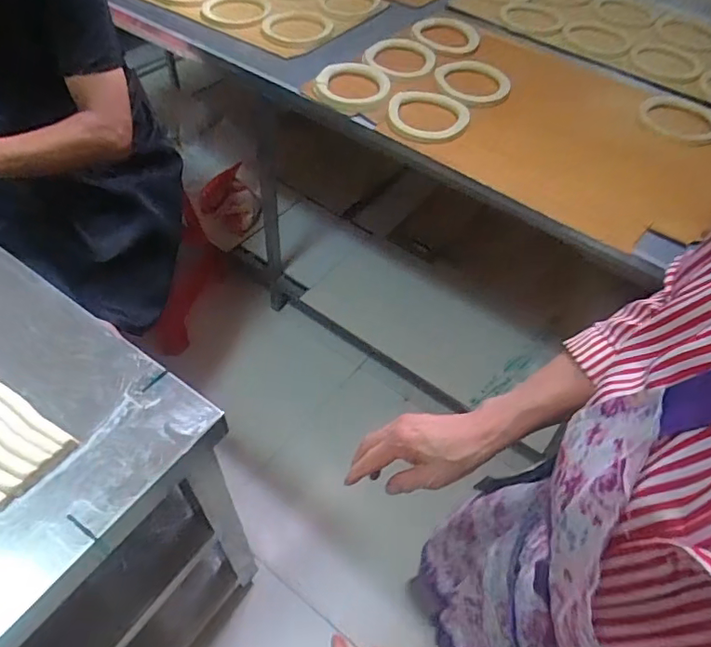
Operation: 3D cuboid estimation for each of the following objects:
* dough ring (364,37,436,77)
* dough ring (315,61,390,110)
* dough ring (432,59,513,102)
[{"bbox_3d":[0.096,-0.572,1.129,0.150,0.019,0.149,3,51,-4],"label":"dough ring"},{"bbox_3d":[-0.007,-0.483,1.069,0.144,0.028,0.176,4,51,-3],"label":"dough ring"},{"bbox_3d":[0.254,-0.518,1.116,0.148,0.020,0.161,3,51,-4],"label":"dough ring"}]

